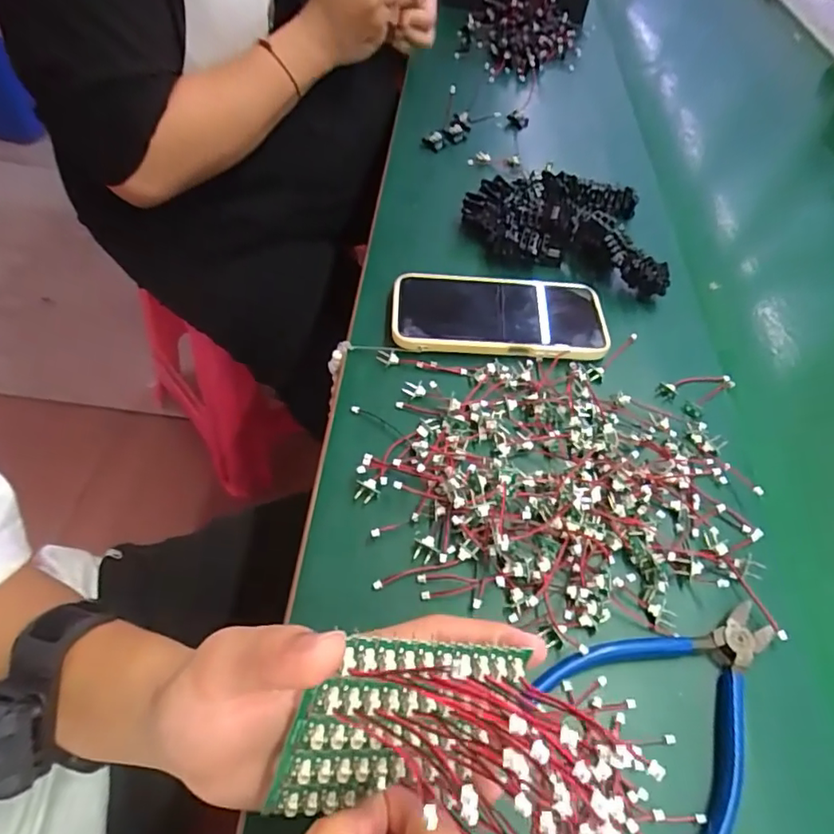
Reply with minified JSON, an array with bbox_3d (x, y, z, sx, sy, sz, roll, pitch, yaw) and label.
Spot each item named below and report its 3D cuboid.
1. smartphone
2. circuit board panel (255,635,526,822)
[{"bbox_3d":[0.066,-0.087,0.443,0.169,0.007,0.085,3,53,-4],"label":"smartphone"},{"bbox_3d":[-0.006,0.121,0.206,0.078,0.082,0.012,13,19,-19],"label":"circuit board panel"}]

